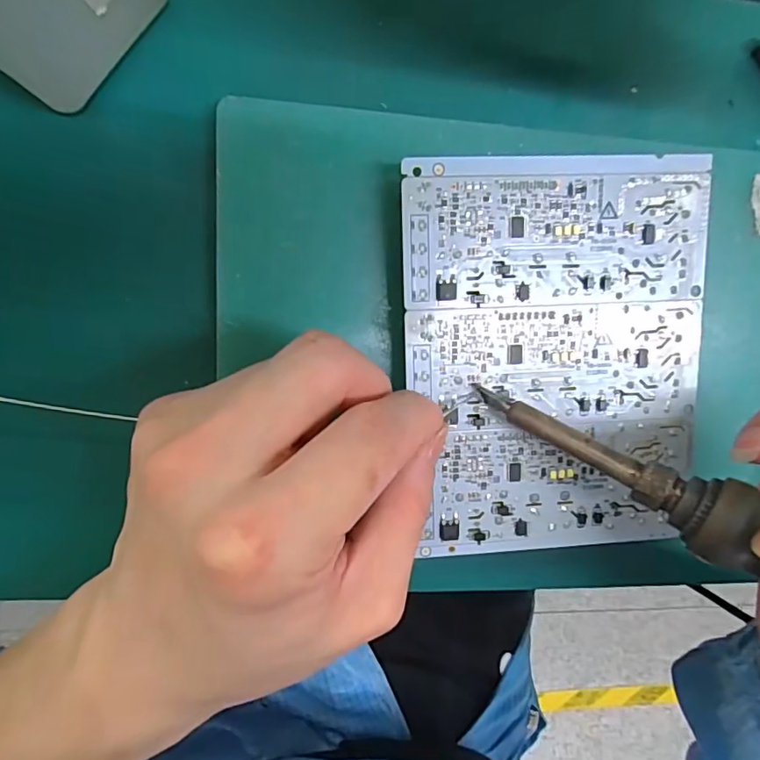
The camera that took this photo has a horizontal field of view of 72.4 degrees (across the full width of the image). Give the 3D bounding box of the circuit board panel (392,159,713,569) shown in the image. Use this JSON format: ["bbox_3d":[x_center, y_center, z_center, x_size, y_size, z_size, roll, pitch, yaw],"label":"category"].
[{"bbox_3d":[0.061,-0.006,0.181,0.103,0.004,0.135,-3,99,-5],"label":"circuit board panel"}]

